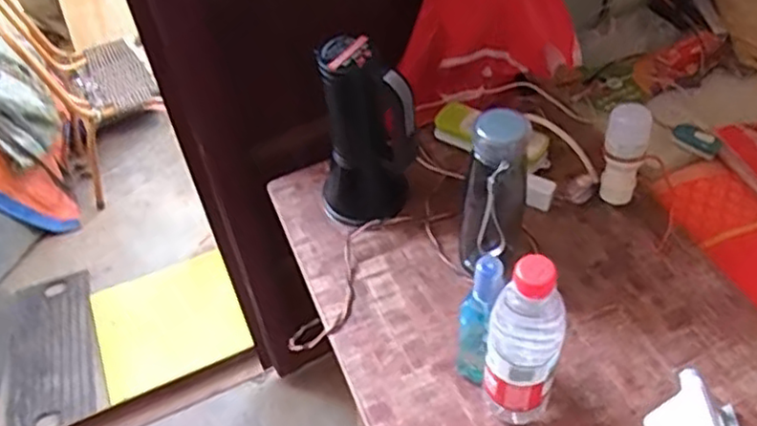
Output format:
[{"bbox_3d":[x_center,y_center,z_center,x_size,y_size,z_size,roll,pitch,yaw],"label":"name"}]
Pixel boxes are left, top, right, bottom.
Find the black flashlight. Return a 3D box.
[{"bbox_3d":[-0.017,-0.079,0.775,0.105,0.241,0.084,-12,49,-5],"label":"black flashlight"}]

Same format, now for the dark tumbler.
[{"bbox_3d":[0.118,-0.013,0.709,0.059,0.212,0.063,-2,49,3],"label":"dark tumbler"}]

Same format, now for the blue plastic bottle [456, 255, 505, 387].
[{"bbox_3d":[0.092,0.105,0.646,0.037,0.175,0.036,-2,49,3],"label":"blue plastic bottle"}]

